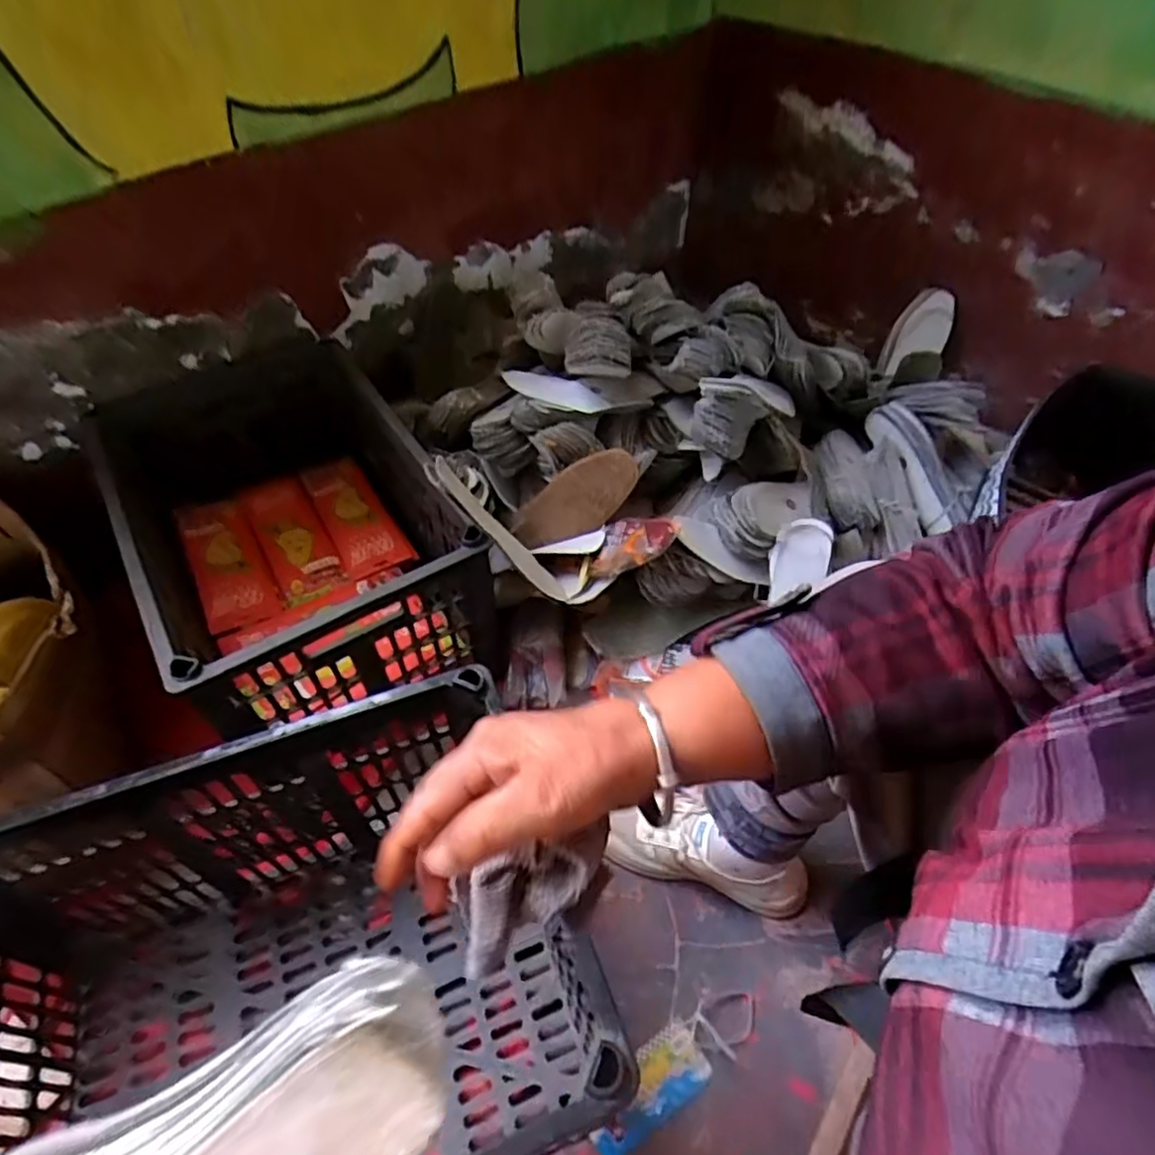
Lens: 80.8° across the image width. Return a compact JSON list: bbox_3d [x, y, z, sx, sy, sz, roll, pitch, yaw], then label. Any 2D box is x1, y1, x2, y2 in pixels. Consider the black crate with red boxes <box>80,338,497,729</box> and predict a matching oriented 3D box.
[{"bbox_3d":[-0.385,-0.081,0.899,0.331,0.222,0.547,-27,56,-20],"label":"black crate with red boxes"}]

